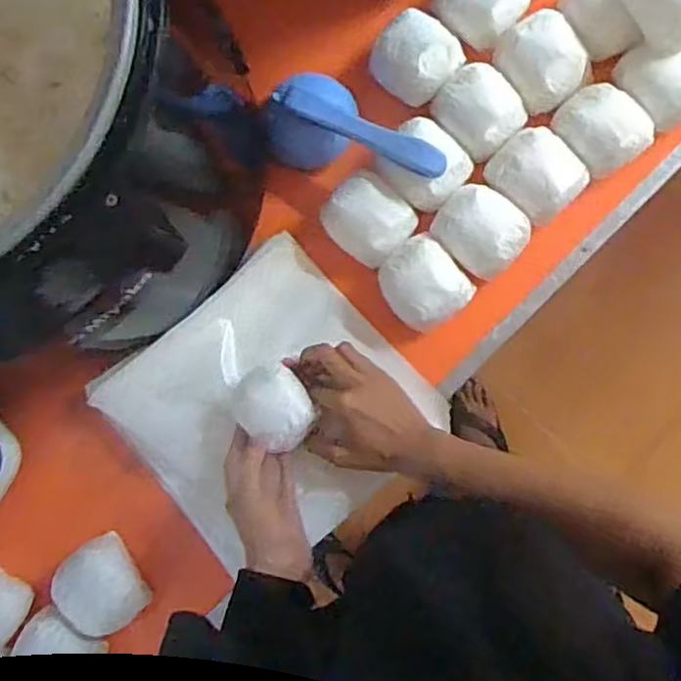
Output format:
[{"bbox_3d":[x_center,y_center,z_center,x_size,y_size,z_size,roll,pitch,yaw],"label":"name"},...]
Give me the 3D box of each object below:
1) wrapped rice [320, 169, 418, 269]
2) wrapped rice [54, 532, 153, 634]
[{"bbox_3d":[0.026,-0.119,0.660,0.073,0.052,0.084,-43,83,1],"label":"wrapped rice"},{"bbox_3d":[-0.241,0.244,0.665,0.076,0.044,0.086,-34,83,2],"label":"wrapped rice"}]

